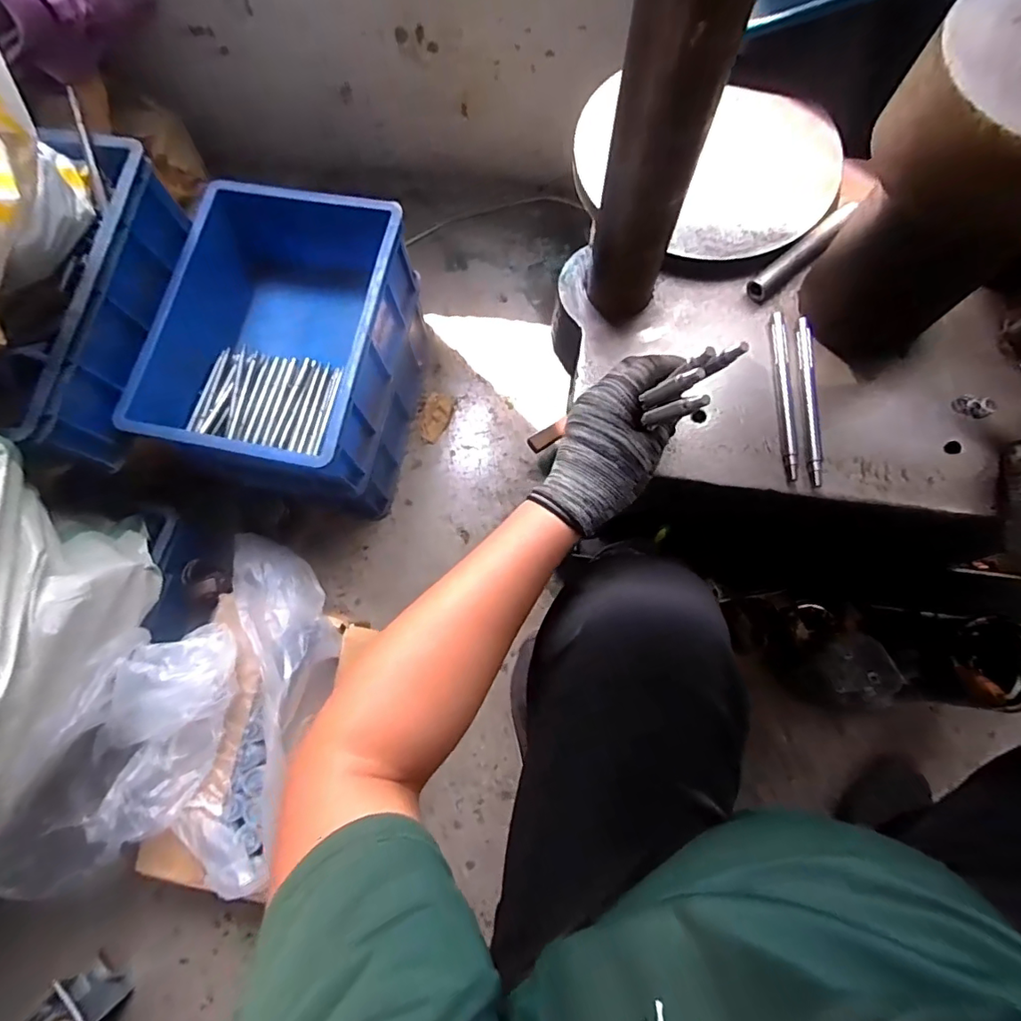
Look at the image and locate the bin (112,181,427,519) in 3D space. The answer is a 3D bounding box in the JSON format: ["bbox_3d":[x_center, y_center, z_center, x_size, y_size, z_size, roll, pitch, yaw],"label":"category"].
[{"bbox_3d":[-0.321,-0.238,0.844,0.305,0.262,0.418,14,76,5],"label":"bin"}]

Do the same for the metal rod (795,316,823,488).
[{"bbox_3d":[0.272,-0.102,0.485,0.014,0.012,0.164,3,75,2],"label":"metal rod"}]

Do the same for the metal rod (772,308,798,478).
[{"bbox_3d":[0.252,-0.106,0.488,0.013,0.011,0.161,2,75,2],"label":"metal rod"}]

